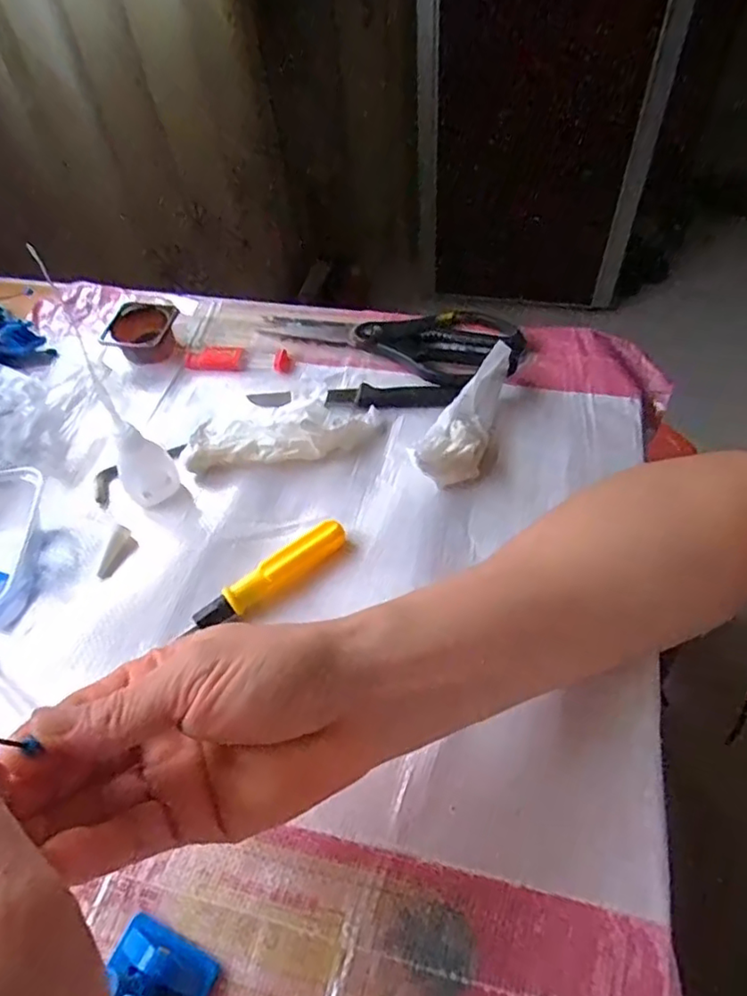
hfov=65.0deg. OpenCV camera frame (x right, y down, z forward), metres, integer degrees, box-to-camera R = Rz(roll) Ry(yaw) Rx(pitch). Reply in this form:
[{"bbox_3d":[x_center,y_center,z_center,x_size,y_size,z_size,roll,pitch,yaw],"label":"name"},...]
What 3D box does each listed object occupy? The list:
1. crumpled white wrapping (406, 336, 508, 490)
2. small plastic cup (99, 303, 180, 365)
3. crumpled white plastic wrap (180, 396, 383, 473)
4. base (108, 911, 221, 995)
[{"bbox_3d":[0.068,-0.053,0.400,0.038,0.036,0.124,25,57,22],"label":"crumpled white wrapping"},{"bbox_3d":[-0.192,-0.137,0.489,0.048,0.028,0.045,3,53,7],"label":"small plastic cup"},{"bbox_3d":[-0.062,-0.045,0.407,0.136,0.027,0.044,-15,52,-8],"label":"crumpled white plastic wrap"},{"bbox_3d":[-0.090,0.197,0.237,0.043,0.015,0.034,19,55,18],"label":"base"}]

